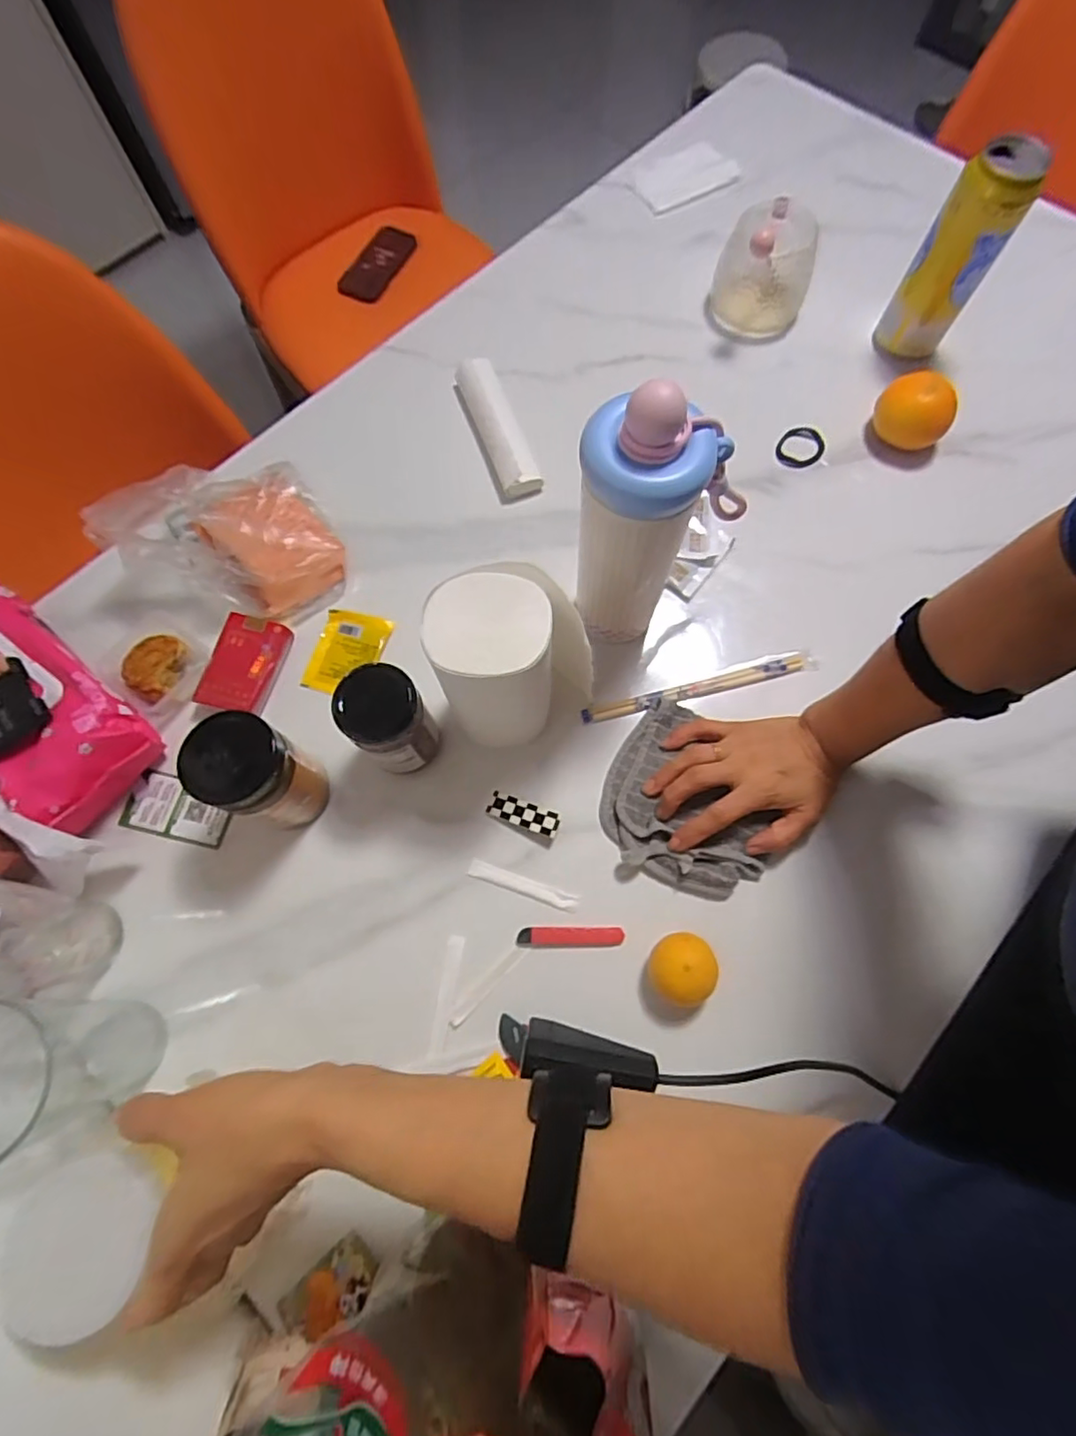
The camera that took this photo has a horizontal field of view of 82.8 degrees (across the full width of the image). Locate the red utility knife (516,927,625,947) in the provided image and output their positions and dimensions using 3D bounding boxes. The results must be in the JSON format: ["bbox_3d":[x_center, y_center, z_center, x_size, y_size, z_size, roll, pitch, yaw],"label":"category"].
[{"bbox_3d":[0.025,0.165,0.461,0.079,0.004,0.014,0,72,1],"label":"red utility knife"}]

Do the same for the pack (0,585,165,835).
[{"bbox_3d":[-0.411,-0.010,0.496,0.217,0.069,0.105,37,76,12],"label":"pack"}]

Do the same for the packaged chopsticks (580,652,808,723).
[{"bbox_3d":[0.138,-0.028,0.525,0.206,0.007,0.020,-14,72,-4],"label":"packaged chopsticks"}]

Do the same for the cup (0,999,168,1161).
[{"bbox_3d":[-0.318,0.221,0.388,0.086,0.123,0.083,0,72,1],"label":"cup"}]

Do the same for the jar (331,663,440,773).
[{"bbox_3d":[-0.112,0.005,0.469,0.056,0.103,0.058,0,72,1],"label":"jar"}]

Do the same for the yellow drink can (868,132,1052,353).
[{"bbox_3d":[0.384,-0.423,0.566,0.064,0.159,0.062,0,72,1],"label":"yellow drink can"}]

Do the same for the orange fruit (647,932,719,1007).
[{"bbox_3d":[0.101,0.180,0.439,0.046,0.039,0.046,-2,72,0],"label":"orange fruit"}]

